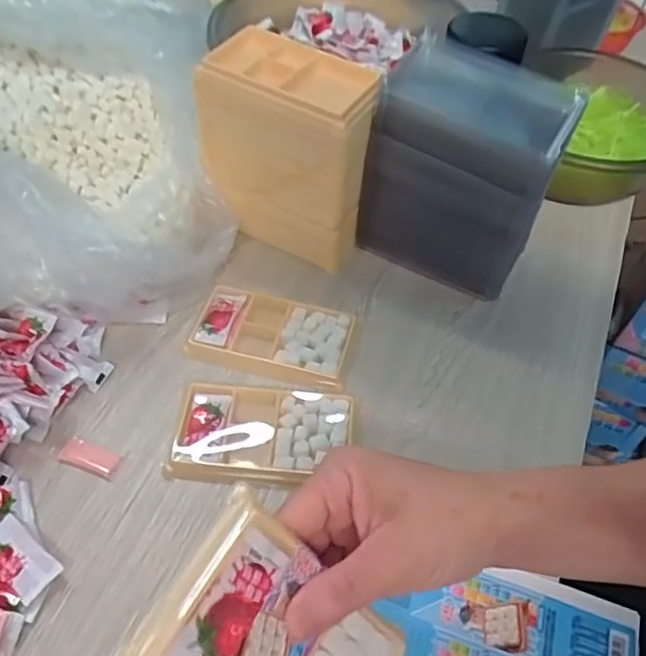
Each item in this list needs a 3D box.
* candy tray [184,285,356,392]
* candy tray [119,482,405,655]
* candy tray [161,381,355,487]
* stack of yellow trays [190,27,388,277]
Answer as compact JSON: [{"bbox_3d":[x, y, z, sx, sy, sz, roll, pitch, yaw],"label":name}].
[{"bbox_3d":[-0.043,0.006,0.506,0.127,0.013,0.072,13,51,8],"label":"candy tray"},{"bbox_3d":[-0.014,0.136,0.262,0.011,0.131,0.071,-1,48,48],"label":"candy tray"},{"bbox_3d":[-0.043,0.076,0.447,0.124,0.020,0.075,6,50,2],"label":"candy tray"},{"bbox_3d":[-0.029,-0.149,0.539,0.140,0.162,0.074,24,53,16],"label":"stack of yellow trays"}]

